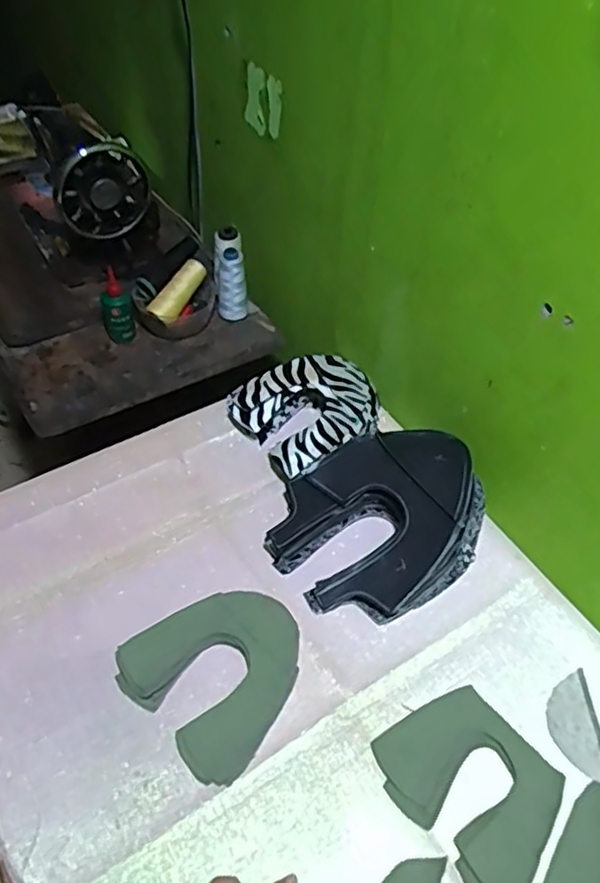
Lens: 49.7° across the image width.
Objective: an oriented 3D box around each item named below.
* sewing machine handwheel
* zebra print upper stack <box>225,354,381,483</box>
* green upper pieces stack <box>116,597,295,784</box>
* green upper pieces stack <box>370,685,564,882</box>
[{"bbox_3d":[-0.282,-0.359,0.934,0.123,0.126,0.034,-22,54,-20],"label":"sewing machine handwheel"},{"bbox_3d":[0.020,-0.043,0.844,0.185,0.070,0.161,-27,56,-23],"label":"zebra print upper stack"},{"bbox_3d":[-0.078,0.224,0.648,0.160,0.023,0.160,37,58,25],"label":"green upper pieces stack"},{"bbox_3d":[0.159,0.311,0.592,0.129,0.005,0.159,-31,58,-26],"label":"green upper pieces stack"}]

